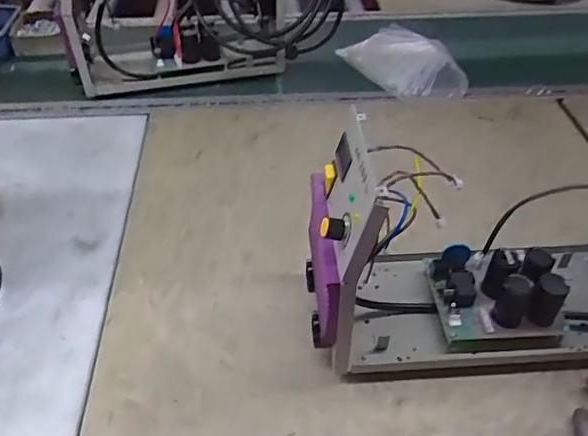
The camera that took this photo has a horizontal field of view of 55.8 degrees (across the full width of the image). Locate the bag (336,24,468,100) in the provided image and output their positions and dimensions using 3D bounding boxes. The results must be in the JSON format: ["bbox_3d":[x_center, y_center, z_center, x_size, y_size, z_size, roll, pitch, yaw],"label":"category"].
[{"bbox_3d":[0.197,-0.292,1.009,0.225,0.087,0.145,5,44,5],"label":"bag"}]

